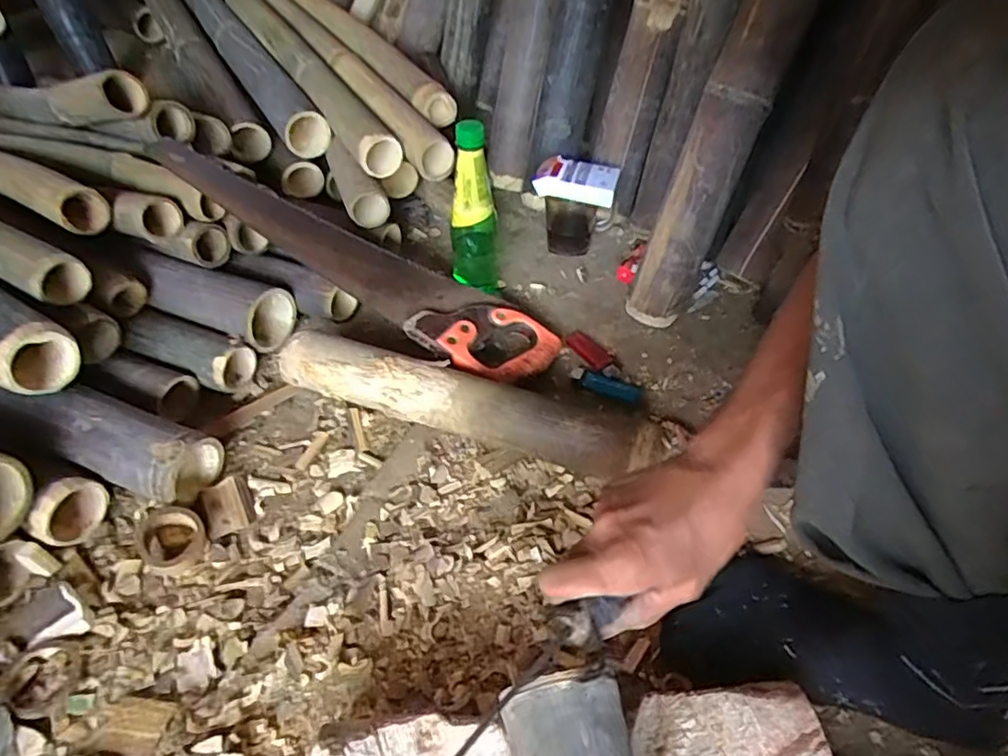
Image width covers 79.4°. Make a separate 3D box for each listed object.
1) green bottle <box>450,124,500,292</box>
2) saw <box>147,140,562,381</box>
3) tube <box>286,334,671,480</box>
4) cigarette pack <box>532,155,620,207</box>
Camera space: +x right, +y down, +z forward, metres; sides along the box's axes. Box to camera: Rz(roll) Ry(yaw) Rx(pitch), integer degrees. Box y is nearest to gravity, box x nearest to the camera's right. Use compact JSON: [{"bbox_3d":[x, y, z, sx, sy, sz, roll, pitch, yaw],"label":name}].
[{"bbox_3d":[-0.036,-0.197,0.714,0.055,0.213,0.061,-5,47,-4],"label":"green bottle"},{"bbox_3d":[-0.178,-0.137,0.701,0.509,0.029,0.126,30,51,3],"label":"saw"},{"bbox_3d":[-0.043,0.027,0.622,0.399,0.070,0.071,17,49,16],"label":"tube"},{"bbox_3d":[0.094,-0.254,0.781,0.101,0.030,0.062,10,47,10],"label":"cigarette pack"}]

